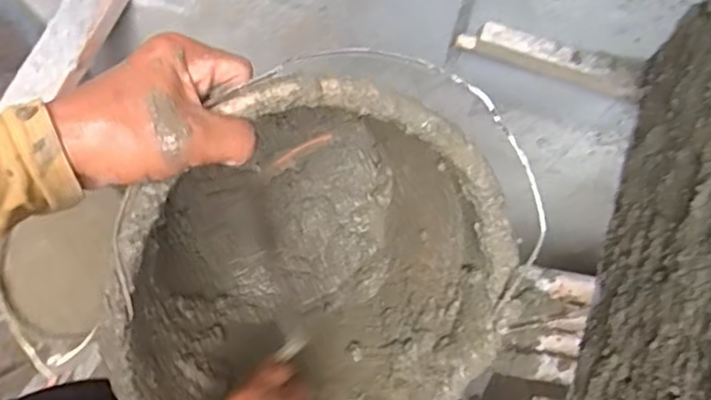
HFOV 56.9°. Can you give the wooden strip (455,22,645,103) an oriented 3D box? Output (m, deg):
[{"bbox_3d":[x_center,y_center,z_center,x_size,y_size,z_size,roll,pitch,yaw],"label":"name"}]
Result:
[{"bbox_3d":[0.333,-0.244,1.134,0.318,0.078,0.043,17,76,4],"label":"wooden strip"}]

